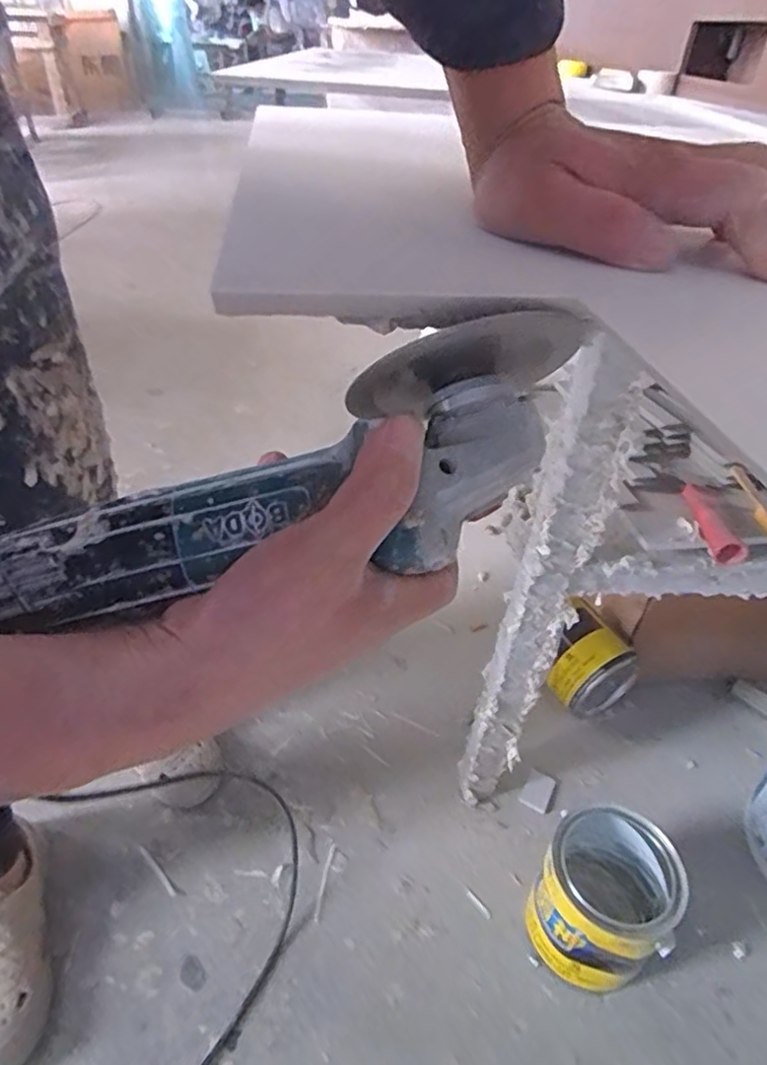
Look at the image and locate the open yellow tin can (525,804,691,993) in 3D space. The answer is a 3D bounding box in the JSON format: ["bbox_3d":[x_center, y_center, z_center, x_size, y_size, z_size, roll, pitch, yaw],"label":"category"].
[{"bbox_3d":[0.250,0.424,0.735,0.136,0.165,0.144,1,40,-1],"label":"open yellow tin can"}]

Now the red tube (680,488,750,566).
[{"bbox_3d":[0.324,-0.007,0.628,0.027,0.028,0.102,-1,41,-4],"label":"red tube"}]

